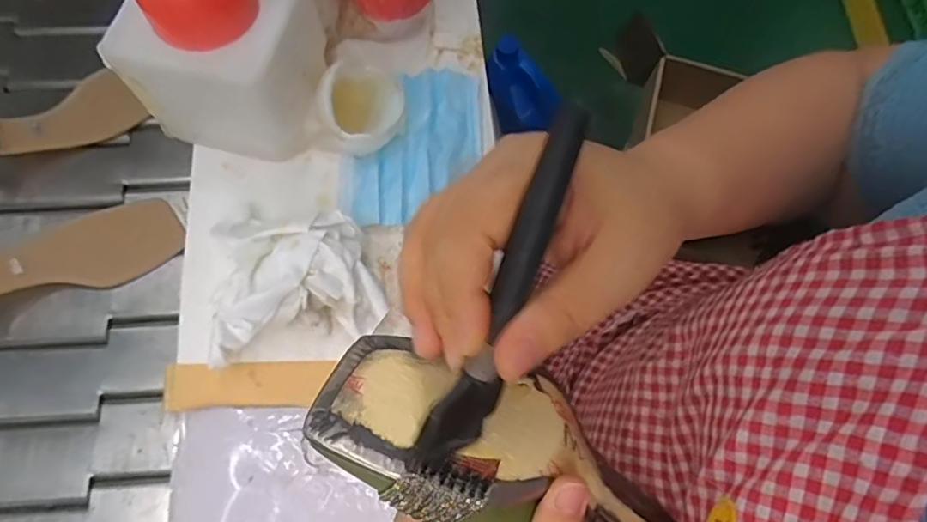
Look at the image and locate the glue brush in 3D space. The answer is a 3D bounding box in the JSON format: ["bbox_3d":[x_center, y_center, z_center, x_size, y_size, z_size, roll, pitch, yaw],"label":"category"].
[{"bbox_3d":[0.014,0.016,0.194,0.021,0.022,0.142,22,111,5],"label":"glue brush"}]

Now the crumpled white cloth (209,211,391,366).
[{"bbox_3d":[-0.126,0.009,0.403,0.121,0.053,0.107,-12,70,-5],"label":"crumpled white cloth"}]

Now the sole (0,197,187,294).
[{"bbox_3d":[-0.352,-0.002,0.459,0.211,0.046,0.070,-19,73,-26],"label":"sole"}]

